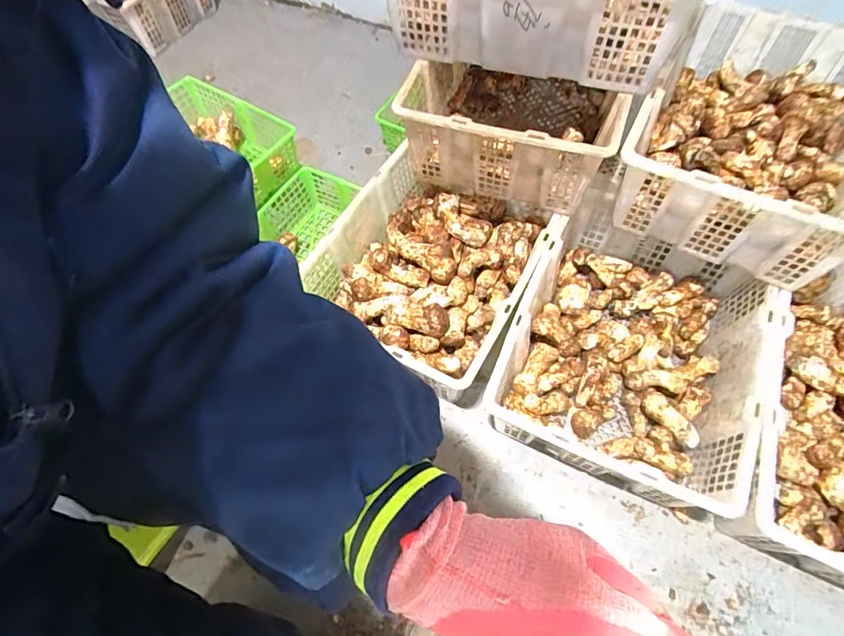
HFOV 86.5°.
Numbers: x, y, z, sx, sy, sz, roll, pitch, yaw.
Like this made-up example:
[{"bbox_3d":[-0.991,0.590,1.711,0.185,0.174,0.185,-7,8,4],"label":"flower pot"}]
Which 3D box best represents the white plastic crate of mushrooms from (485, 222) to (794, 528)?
[{"bbox_3d":[0.343,0.050,0.751,0.363,0.151,0.454,24,65,16],"label":"white plastic crate of mushrooms"}]

